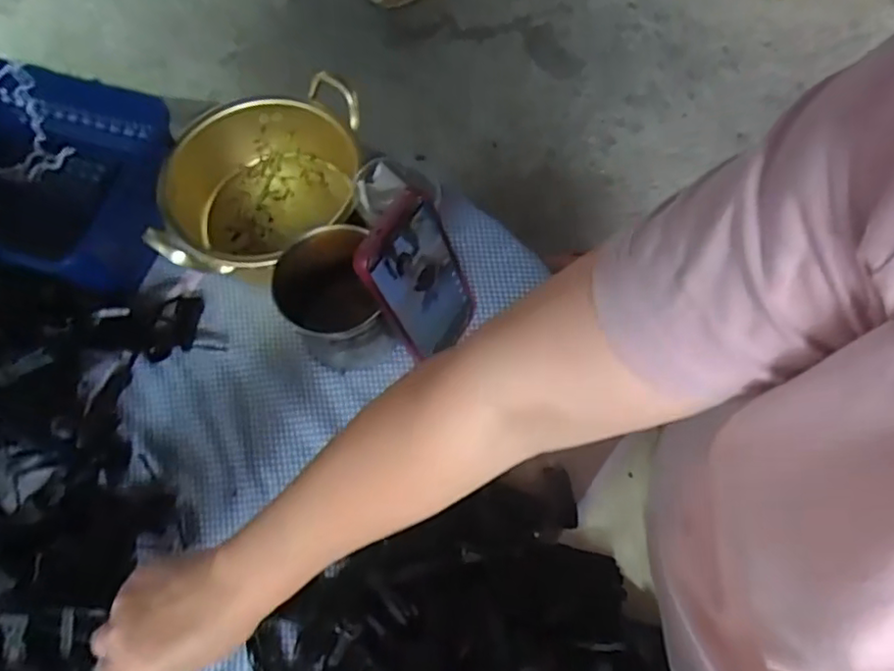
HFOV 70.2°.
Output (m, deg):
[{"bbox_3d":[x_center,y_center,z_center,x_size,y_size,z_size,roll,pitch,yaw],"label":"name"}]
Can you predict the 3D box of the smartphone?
[{"bbox_3d":[-0.018,-0.037,0.481,0.010,0.155,0.078,23,67,30],"label":"smartphone"}]

